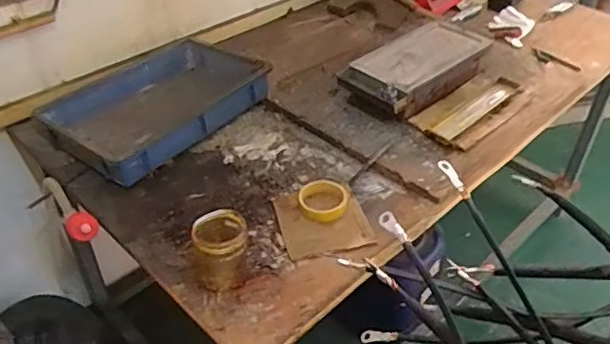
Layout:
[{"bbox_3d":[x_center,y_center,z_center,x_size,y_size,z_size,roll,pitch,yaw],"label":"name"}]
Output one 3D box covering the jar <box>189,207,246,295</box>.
[{"bbox_3d":[-0.137,0.121,0.890,0.086,0.108,0.083,0,40,0],"label":"jar"}]

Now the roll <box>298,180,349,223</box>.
[{"bbox_3d":[0.033,0.055,1.031,0.090,0.027,0.104,0,40,0],"label":"roll"}]

